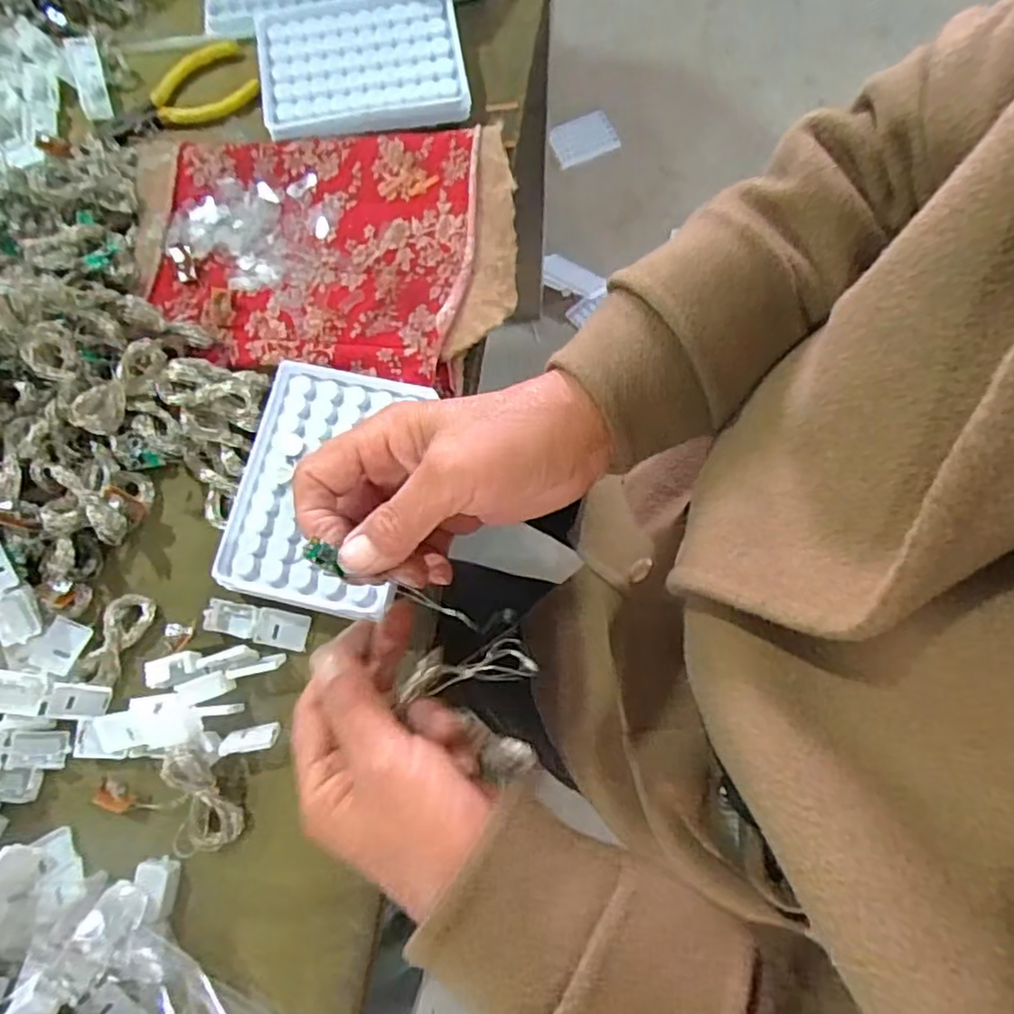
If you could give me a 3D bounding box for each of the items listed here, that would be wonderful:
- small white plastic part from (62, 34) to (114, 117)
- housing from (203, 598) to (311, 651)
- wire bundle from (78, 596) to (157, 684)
[{"bbox_3d":[-0.283,-0.291,0.447,0.020,0.004,0.060,-16,90,-3],"label":"small white plastic part"},{"bbox_3d":[-0.135,0.064,0.358,0.054,0.007,0.019,12,77,4],"label":"housing"},{"bbox_3d":[-0.213,0.071,0.361,0.023,0.009,0.048,19,78,6],"label":"wire bundle"}]

